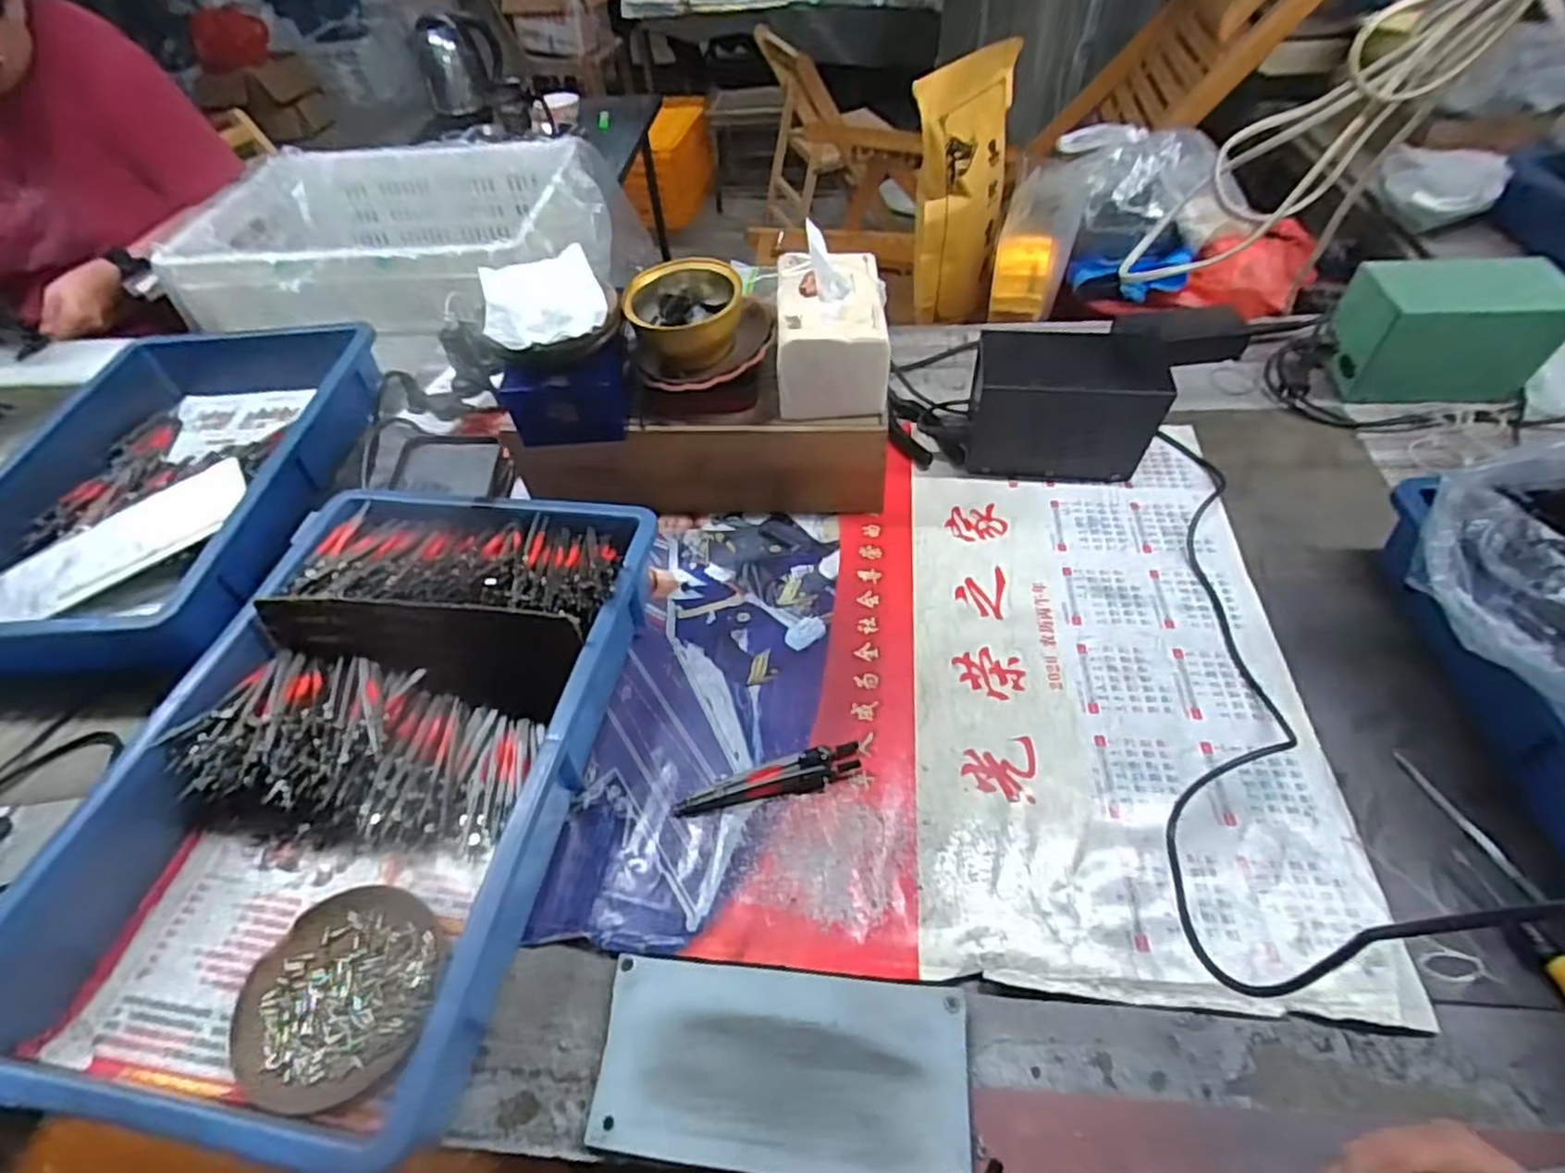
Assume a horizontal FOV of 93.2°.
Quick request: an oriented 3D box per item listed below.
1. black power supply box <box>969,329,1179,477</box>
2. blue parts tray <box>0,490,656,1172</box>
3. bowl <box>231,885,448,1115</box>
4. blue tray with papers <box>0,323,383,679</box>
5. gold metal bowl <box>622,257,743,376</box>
[{"bbox_3d":[0.258,-0.161,0.684,0.159,0.116,0.088,3,50,7],"label":"black power supply box"},{"bbox_3d":[-0.274,0.104,0.501,0.285,0.096,0.428,4,50,9],"label":"blue parts tray"},{"bbox_3d":[-0.255,0.237,0.432,0.109,0.013,0.112,-3,49,3],"label":"bowl"},{"bbox_3d":[-0.594,-0.142,0.759,0.301,0.079,0.547,-5,46,0],"label":"blue tray with papers"},{"bbox_3d":[-0.081,-0.227,0.630,0.096,0.067,0.081,-8,46,-3],"label":"gold metal bowl"}]

